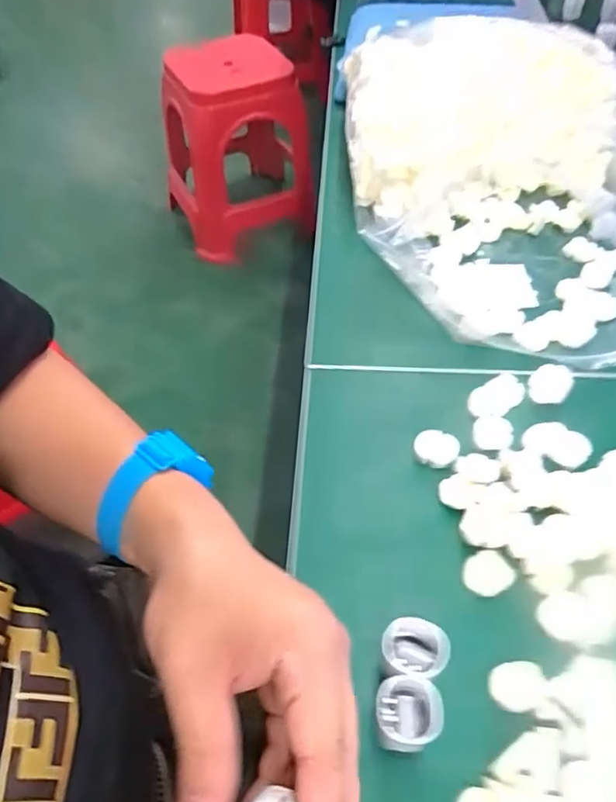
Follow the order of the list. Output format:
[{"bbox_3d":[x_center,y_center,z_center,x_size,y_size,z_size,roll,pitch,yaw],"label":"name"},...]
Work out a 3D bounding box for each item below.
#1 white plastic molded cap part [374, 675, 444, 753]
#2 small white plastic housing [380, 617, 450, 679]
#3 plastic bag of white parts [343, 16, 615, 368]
[{"bbox_3d":[0.053,0.164,0.308,0.036,0.036,0.029,0,52,3],"label":"white plastic molded cap part"},{"bbox_3d":[0.058,0.141,0.326,0.034,0.038,0.029,4,52,6],"label":"small white plastic housing"},{"bbox_3d":[0.201,-0.236,0.577,0.305,0.101,0.456,-5,52,-1],"label":"plastic bag of white parts"}]

